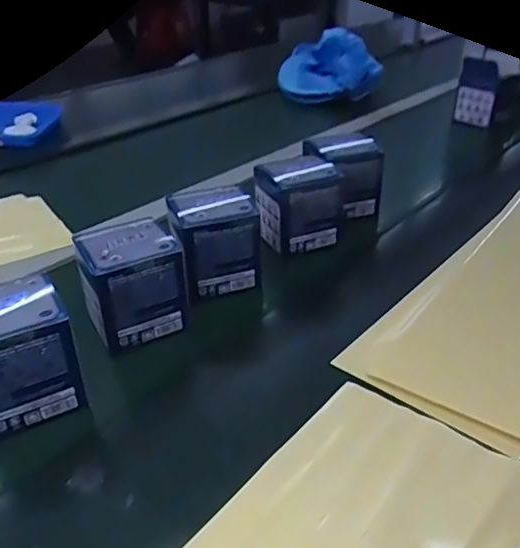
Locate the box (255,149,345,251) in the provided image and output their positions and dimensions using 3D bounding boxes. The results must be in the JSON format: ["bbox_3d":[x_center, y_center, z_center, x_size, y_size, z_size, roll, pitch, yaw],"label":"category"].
[{"bbox_3d":[0.047,-0.088,0.672,0.091,0.093,0.076,-11,34,-12],"label":"box"}]

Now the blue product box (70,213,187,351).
[{"bbox_3d":[-0.124,0.007,0.537,0.087,0.091,0.080,-16,36,-19],"label":"blue product box"}]

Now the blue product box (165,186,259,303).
[{"bbox_3d":[-0.049,-0.040,0.606,0.087,0.089,0.086,-12,35,-13],"label":"blue product box"}]

